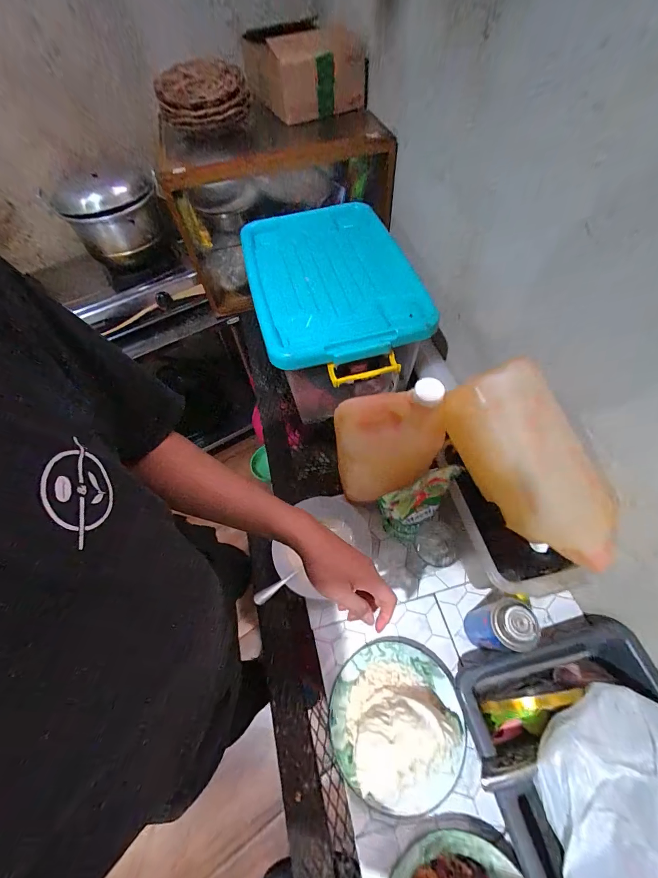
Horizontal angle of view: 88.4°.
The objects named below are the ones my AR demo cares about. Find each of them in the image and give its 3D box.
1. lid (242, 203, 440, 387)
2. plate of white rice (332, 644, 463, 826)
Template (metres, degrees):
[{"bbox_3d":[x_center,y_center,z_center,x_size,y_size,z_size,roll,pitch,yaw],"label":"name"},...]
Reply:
[{"bbox_3d":[0.003,-0.357,0.768,0.345,0.065,0.531,-14,58,-5],"label":"lid"},{"bbox_3d":[0.100,0.437,0.517,0.192,0.103,0.211,-2,58,3],"label":"plate of white rice"}]

